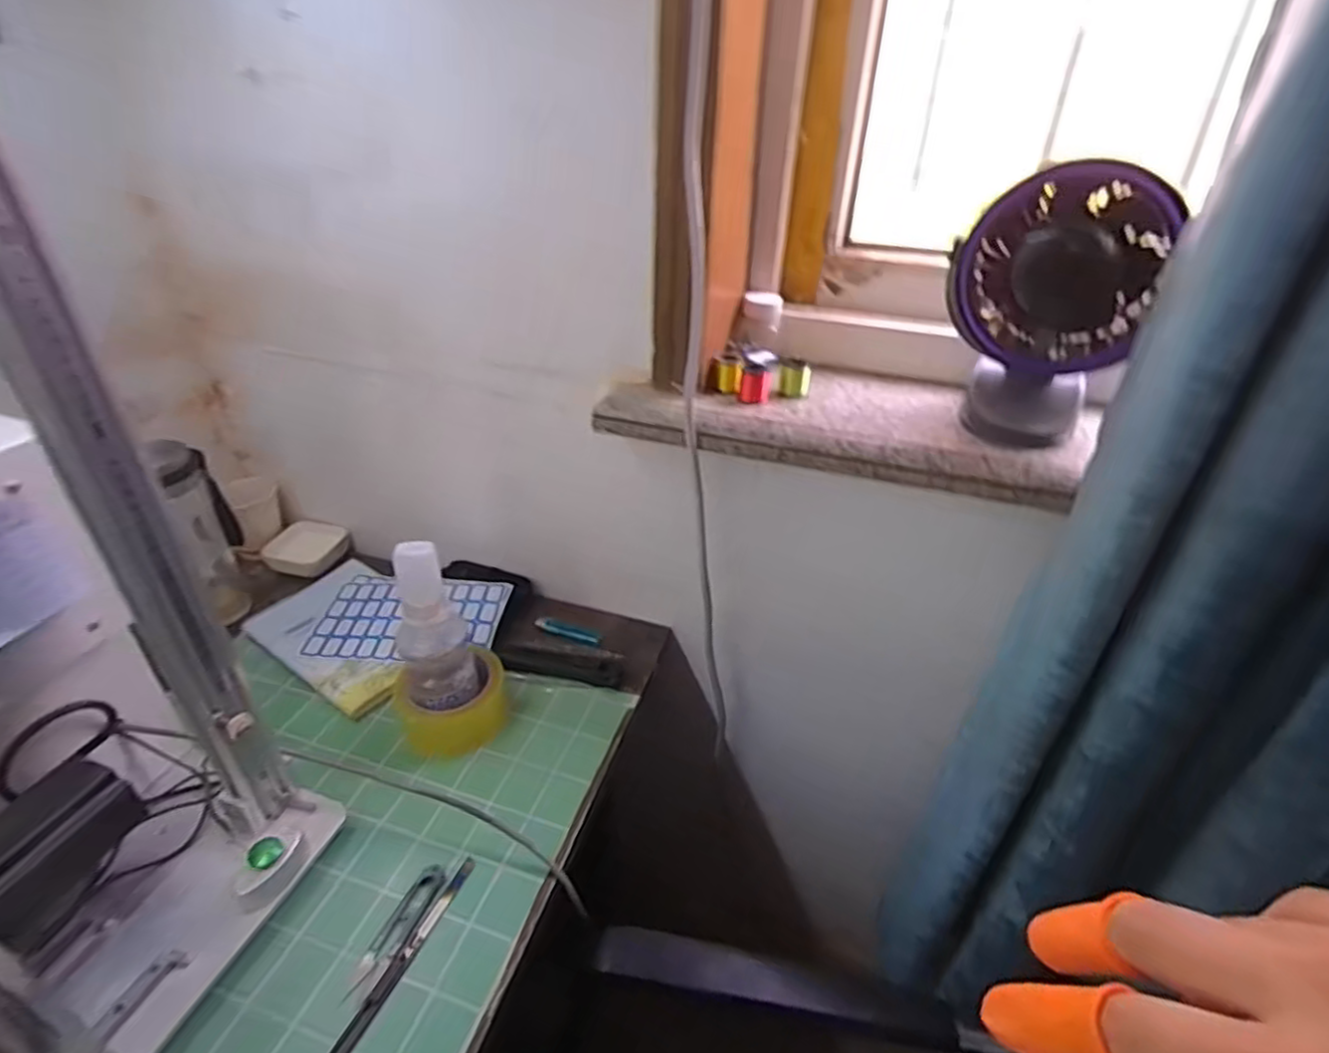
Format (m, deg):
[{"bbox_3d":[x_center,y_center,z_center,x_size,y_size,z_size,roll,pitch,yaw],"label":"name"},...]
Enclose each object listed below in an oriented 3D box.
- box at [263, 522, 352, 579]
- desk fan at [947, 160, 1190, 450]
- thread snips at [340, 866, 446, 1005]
[{"bbox_3d":[-0.469,0.030,0.918,0.085,0.027,0.087,12,37,11],"label":"box"},{"bbox_3d":[0.292,-0.170,0.548,0.124,0.193,0.078,16,38,16],"label":"desk fan"},{"bbox_3d":[-0.202,0.304,0.527,0.025,0.004,0.100,13,37,13],"label":"thread snips"}]

